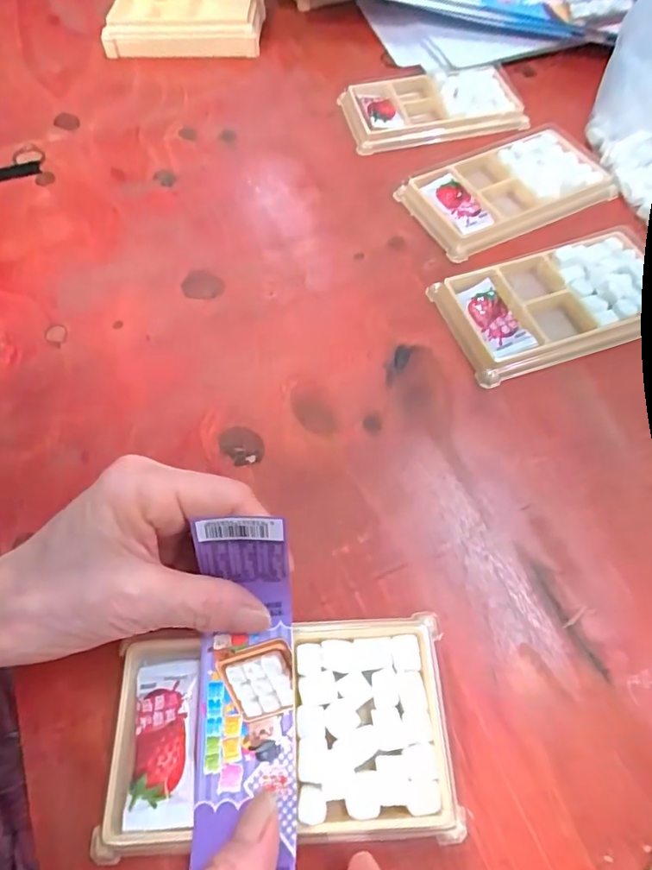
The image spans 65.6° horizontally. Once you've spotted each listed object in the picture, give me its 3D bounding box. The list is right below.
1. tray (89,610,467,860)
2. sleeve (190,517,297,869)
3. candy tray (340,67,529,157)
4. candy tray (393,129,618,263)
[{"bbox_3d":[-0.018,0.117,0.201,0.133,0.012,0.074,-5,61,-3],"label":"tray"},{"bbox_3d":[-0.031,0.104,0.186,0.038,0.035,0.137,-4,70,0],"label":"sleeve"},{"bbox_3d":[0.084,-0.266,0.408,0.133,0.014,0.084,-10,61,-3],"label":"candy tray"},{"bbox_3d":[0.128,-0.173,0.354,0.136,0.013,0.076,-23,63,-10],"label":"candy tray"}]

